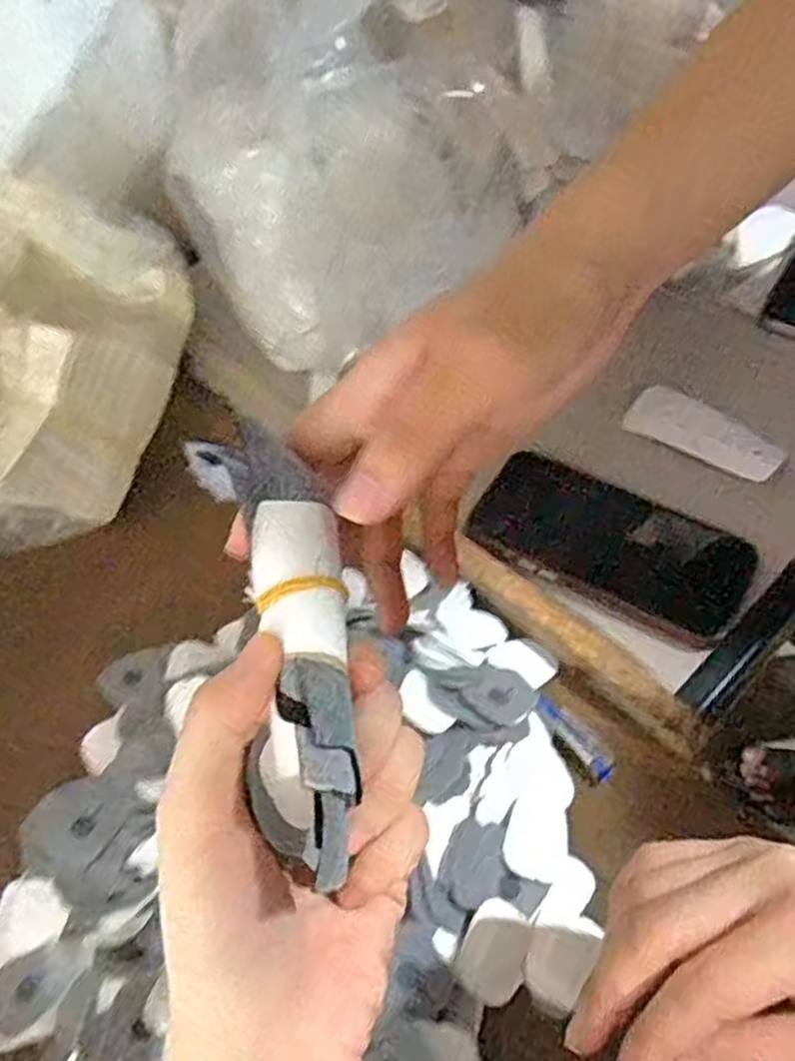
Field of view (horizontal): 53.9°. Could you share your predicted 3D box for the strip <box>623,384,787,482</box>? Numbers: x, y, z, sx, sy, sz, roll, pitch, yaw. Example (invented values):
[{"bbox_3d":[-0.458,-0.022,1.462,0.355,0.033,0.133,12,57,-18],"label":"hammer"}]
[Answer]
[{"bbox_3d":[0.210,-0.068,0.537,0.107,0.007,0.054,32,58,33],"label":"strip"}]

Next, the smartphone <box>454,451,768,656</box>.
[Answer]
[{"bbox_3d":[0.129,0.007,0.474,0.151,0.016,0.087,22,58,21],"label":"smartphone"}]

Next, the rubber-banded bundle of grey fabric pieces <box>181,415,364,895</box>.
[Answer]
[{"bbox_3d":[-0.033,0.029,0.234,0.040,0.029,0.132,-11,67,-4],"label":"rubber-banded bundle of grey fabric pieces"}]

